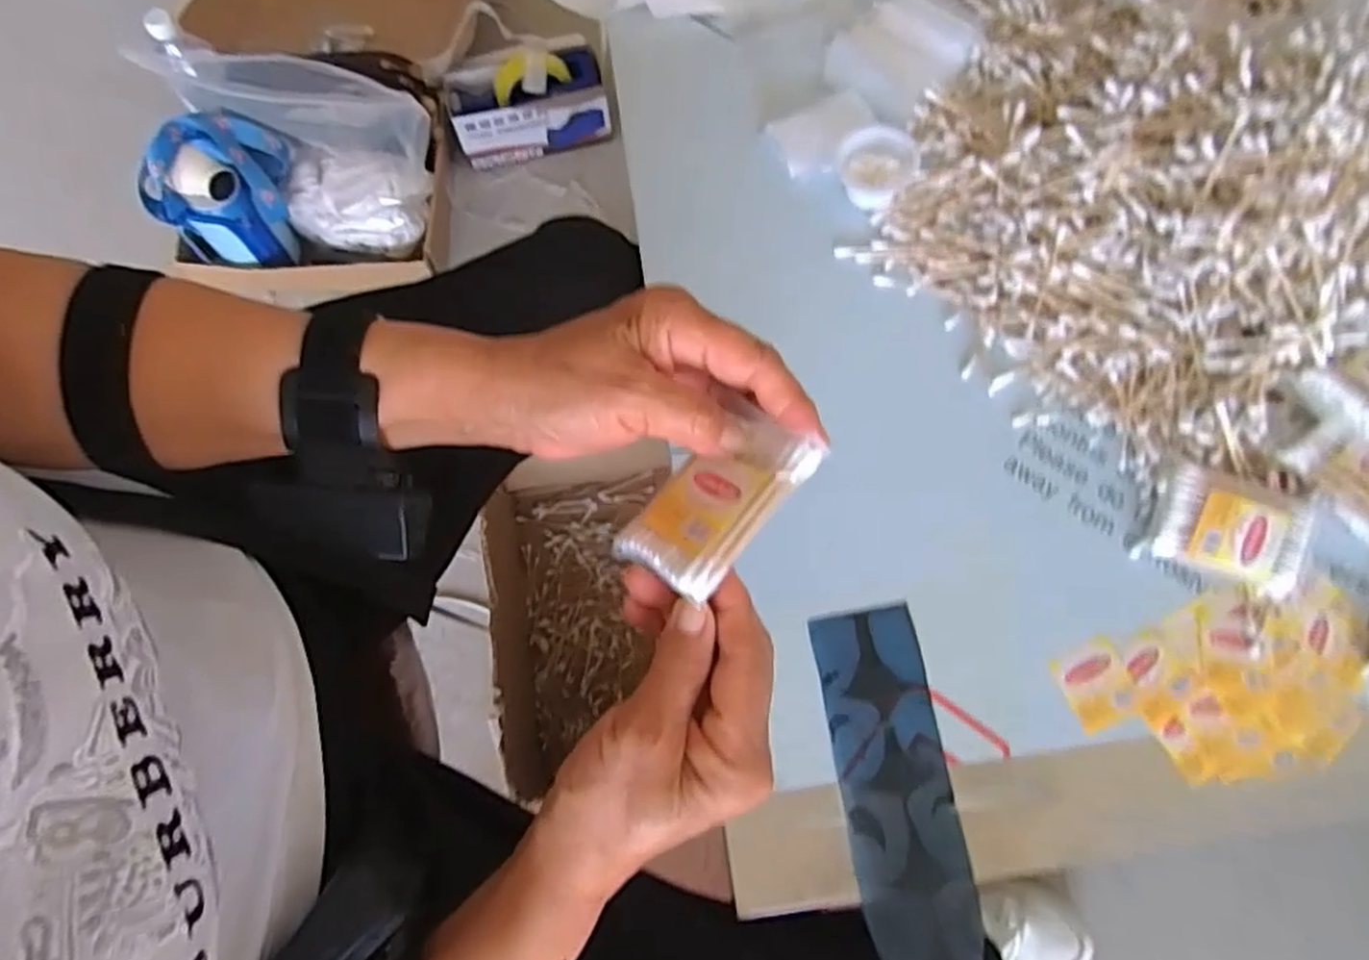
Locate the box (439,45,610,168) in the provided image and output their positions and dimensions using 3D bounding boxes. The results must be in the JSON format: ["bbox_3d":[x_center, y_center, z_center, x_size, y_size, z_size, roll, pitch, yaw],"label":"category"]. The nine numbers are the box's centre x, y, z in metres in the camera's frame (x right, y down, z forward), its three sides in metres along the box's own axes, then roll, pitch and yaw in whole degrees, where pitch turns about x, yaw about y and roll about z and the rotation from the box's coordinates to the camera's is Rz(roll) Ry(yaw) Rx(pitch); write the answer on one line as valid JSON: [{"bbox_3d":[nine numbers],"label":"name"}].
[{"bbox_3d":[-0.216,-0.515,1.037,0.222,0.119,0.077,-14,72,-4],"label":"box"}]

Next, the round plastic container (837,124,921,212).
[{"bbox_3d":[0.128,-0.209,0.506,0.051,0.023,0.050,0,72,0],"label":"round plastic container"}]

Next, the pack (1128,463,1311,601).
[{"bbox_3d":[0.309,0.028,0.433,0.077,0.029,0.052,19,73,6],"label":"pack"}]

